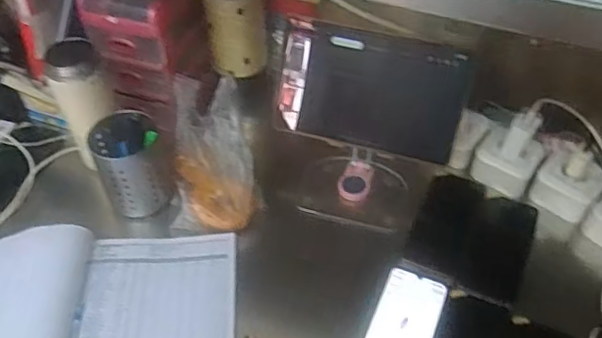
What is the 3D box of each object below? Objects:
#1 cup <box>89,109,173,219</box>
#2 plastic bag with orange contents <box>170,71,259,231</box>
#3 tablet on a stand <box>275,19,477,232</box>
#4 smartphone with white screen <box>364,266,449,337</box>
[{"bbox_3d":[-0.236,-0.004,0.803,0.083,0.127,0.085,0,48,0],"label":"cup"},{"bbox_3d":[-0.123,-0.020,0.795,0.119,0.122,0.176,-1,48,-2],"label":"plastic bag with orange contents"},{"bbox_3d":[0.080,-0.054,0.783,0.250,0.216,0.150,15,50,13],"label":"tablet on a stand"},{"bbox_3d":[0.123,0.194,0.688,0.079,0.008,0.161,18,50,15],"label":"smartphone with white screen"}]

